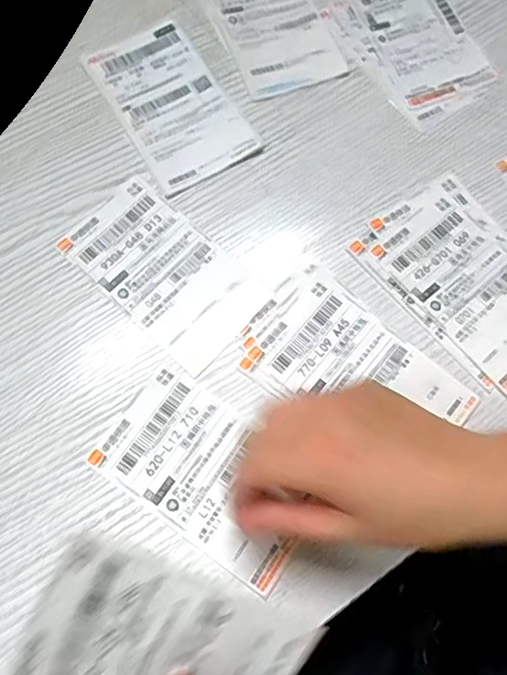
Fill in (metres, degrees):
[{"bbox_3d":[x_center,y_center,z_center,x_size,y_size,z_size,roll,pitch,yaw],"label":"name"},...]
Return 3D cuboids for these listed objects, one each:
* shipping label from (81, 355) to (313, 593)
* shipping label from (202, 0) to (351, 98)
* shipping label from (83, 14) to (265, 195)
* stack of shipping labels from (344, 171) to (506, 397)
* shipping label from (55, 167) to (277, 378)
[{"bbox_3d":[-0.025,0.081,0.317,0.128,0.004,0.073,36,76,8],"label":"shipping label"},{"bbox_3d":[0.010,-0.246,0.414,0.079,0.004,0.133,-22,76,-8],"label":"shipping label"},{"bbox_3d":[-0.061,-0.172,0.390,0.079,0.004,0.133,-31,77,-10],"label":"shipping label"},{"bbox_3d":[0.142,-0.039,0.356,0.092,0.004,0.142,-39,79,-12],"label":"stack of shipping labels"},{"bbox_3d":[-0.059,-0.044,0.352,0.128,0.004,0.074,41,77,9],"label":"shipping label"}]

